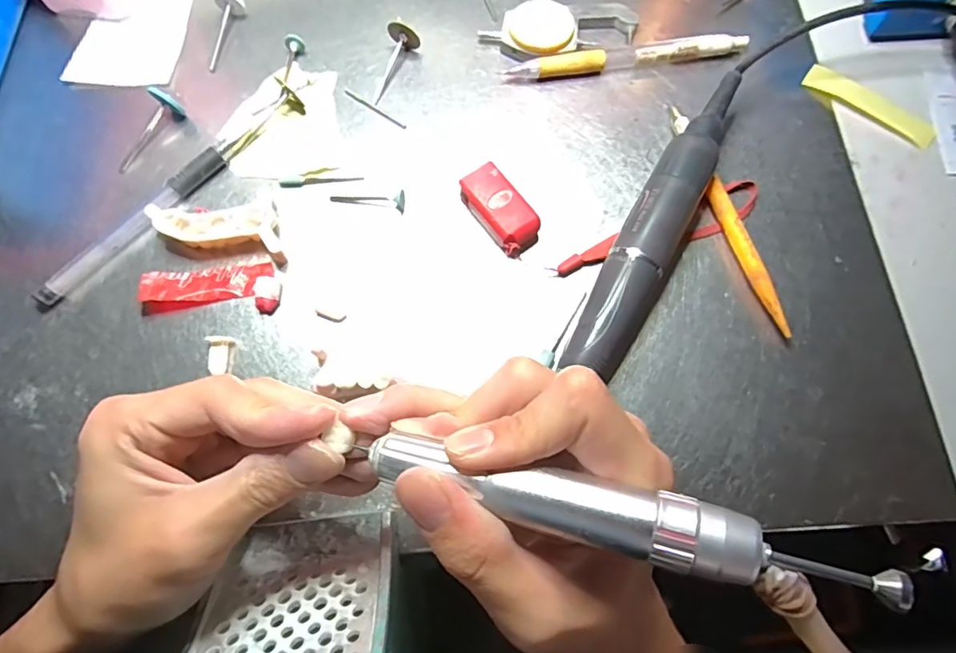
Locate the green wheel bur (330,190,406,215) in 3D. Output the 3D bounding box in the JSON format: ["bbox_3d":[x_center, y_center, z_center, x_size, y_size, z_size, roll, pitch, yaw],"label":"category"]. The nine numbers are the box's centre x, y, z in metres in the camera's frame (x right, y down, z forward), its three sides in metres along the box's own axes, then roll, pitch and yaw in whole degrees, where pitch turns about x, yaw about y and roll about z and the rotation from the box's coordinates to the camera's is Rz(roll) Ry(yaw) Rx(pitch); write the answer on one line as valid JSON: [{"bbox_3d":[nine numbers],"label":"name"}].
[{"bbox_3d":[-0.058,-0.068,0.273,0.039,0.008,0.009,11,73,3],"label":"green wheel bur"}]

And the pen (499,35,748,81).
[{"bbox_3d":[0.086,-0.154,0.299,0.138,0.013,0.010,-9,72,-3],"label":"pen"}]

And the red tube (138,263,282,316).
[{"bbox_3d":[-0.131,-0.019,0.256,0.066,0.010,0.025,-2,72,-1],"label":"red tube"}]

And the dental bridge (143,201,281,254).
[{"bbox_3d":[-0.130,-0.050,0.262,0.065,0.016,0.025,3,72,1],"label":"dental bridge"}]

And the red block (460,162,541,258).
[{"bbox_3d":[0.011,-0.058,0.265,0.024,0.020,0.044,-35,76,-11],"label":"red block"}]

